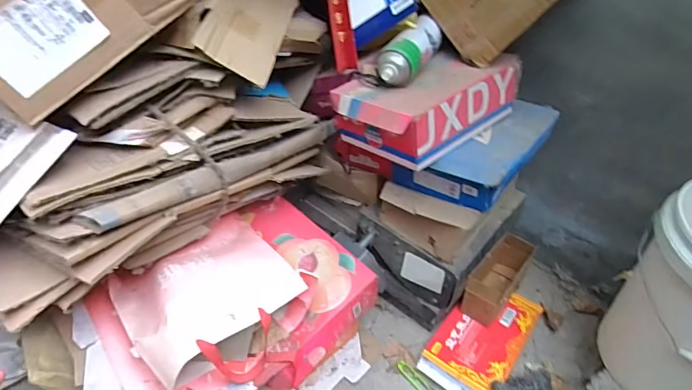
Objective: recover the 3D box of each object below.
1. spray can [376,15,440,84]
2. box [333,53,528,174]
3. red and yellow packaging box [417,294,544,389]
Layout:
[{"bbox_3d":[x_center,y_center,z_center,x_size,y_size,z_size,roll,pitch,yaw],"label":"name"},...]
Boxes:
[{"bbox_3d":[0.130,-0.301,0.921,0.083,0.060,0.220,22,45,21],"label":"spray can"},{"bbox_3d":[0.164,-0.197,0.931,0.357,0.116,0.234,-29,50,-31],"label":"box"},{"bbox_3d":[0.321,0.338,1.063,0.179,0.034,0.319,29,48,27],"label":"red and yellow packaging box"}]

